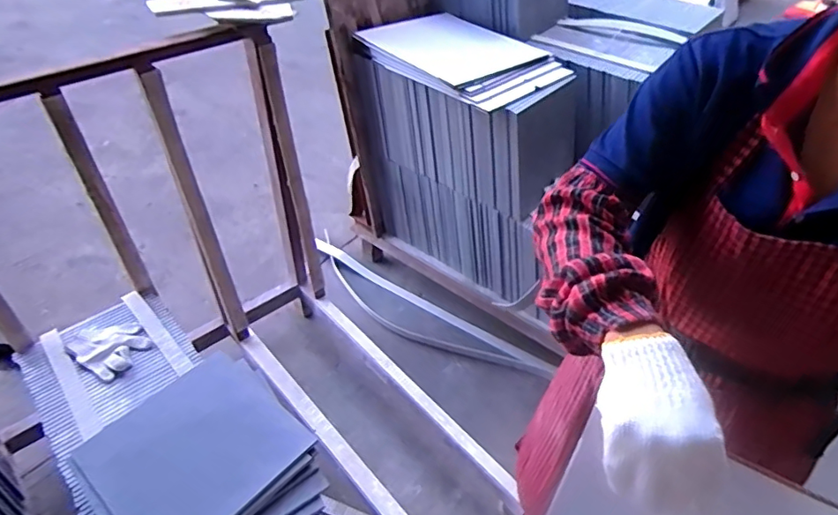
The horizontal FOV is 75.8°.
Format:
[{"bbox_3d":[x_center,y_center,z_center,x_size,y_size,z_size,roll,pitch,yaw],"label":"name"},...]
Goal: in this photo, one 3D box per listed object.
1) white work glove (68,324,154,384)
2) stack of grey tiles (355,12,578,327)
[{"bbox_3d":[-0.670,0.192,1.174,0.151,0.027,0.131,31,49,30],"label":"white work glove"},{"bbox_3d":[0.123,-0.318,1.645,0.572,0.591,0.315,31,49,30],"label":"stack of grey tiles"}]

